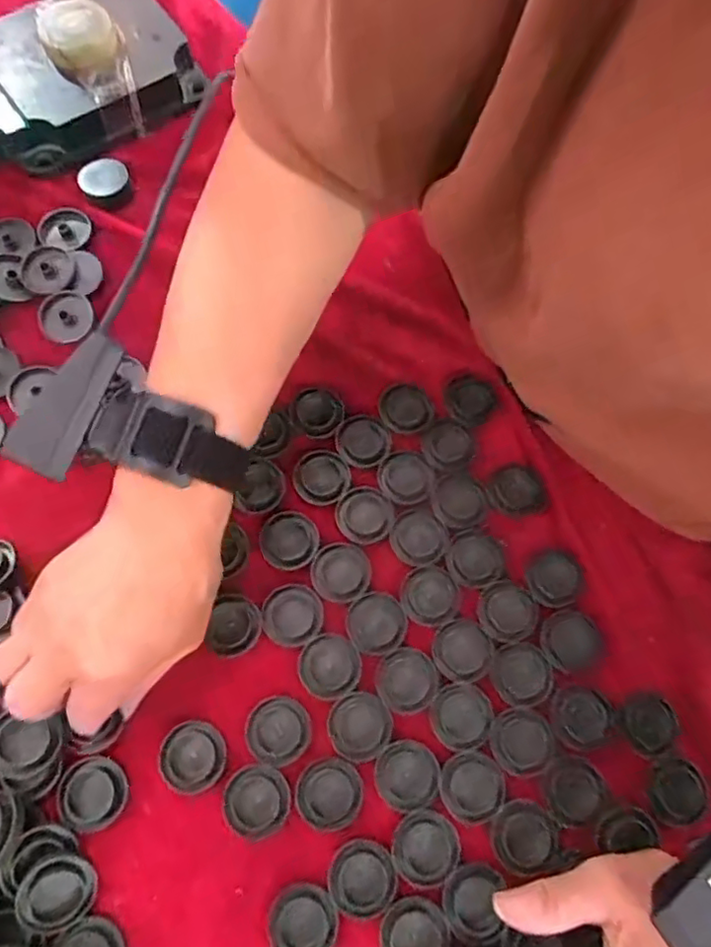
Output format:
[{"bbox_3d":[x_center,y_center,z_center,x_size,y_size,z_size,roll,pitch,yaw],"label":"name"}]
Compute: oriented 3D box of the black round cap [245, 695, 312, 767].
[{"bbox_3d":[-0.040,0.132,0.307,0.033,0.004,0.032,0,71,-1],"label":"black round cap"}]

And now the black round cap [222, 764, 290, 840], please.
[{"bbox_3d":[-0.049,0.163,0.297,0.032,0.004,0.032,0,71,-1],"label":"black round cap"}]

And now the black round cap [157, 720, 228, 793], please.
[{"bbox_3d":[-0.083,0.143,0.302,0.033,0.004,0.033,0,71,-1],"label":"black round cap"}]

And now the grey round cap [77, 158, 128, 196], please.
[{"bbox_3d":[-0.173,-0.203,0.412,0.032,0.011,0.026,-28,74,-10],"label":"grey round cap"}]

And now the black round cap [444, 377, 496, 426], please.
[{"bbox_3d":[0.070,-0.044,0.370,0.027,0.004,0.028,0,71,-1],"label":"black round cap"}]

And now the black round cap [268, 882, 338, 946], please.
[{"bbox_3d":[-0.025,0.214,0.283,0.031,0.004,0.033,0,71,-1],"label":"black round cap"}]

